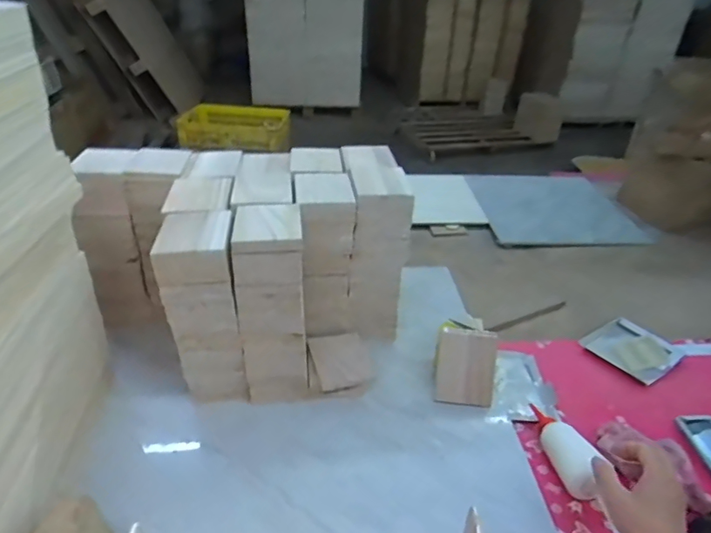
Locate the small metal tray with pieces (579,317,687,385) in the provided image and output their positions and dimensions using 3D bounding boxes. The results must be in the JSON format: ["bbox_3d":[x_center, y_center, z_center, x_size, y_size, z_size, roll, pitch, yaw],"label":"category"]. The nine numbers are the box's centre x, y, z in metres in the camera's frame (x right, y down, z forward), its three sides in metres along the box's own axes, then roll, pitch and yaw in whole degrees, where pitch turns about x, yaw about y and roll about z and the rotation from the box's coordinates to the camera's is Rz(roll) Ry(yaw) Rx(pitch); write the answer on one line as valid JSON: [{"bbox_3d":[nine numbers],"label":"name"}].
[{"bbox_3d":[0.517,0.150,0.911,0.129,0.027,0.134,-21,40,-32],"label":"small metal tray with pieces"}]

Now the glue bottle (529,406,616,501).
[{"bbox_3d":[0.299,0.253,0.705,0.050,0.039,0.160,-2,32,-7],"label":"glue bottle"}]

